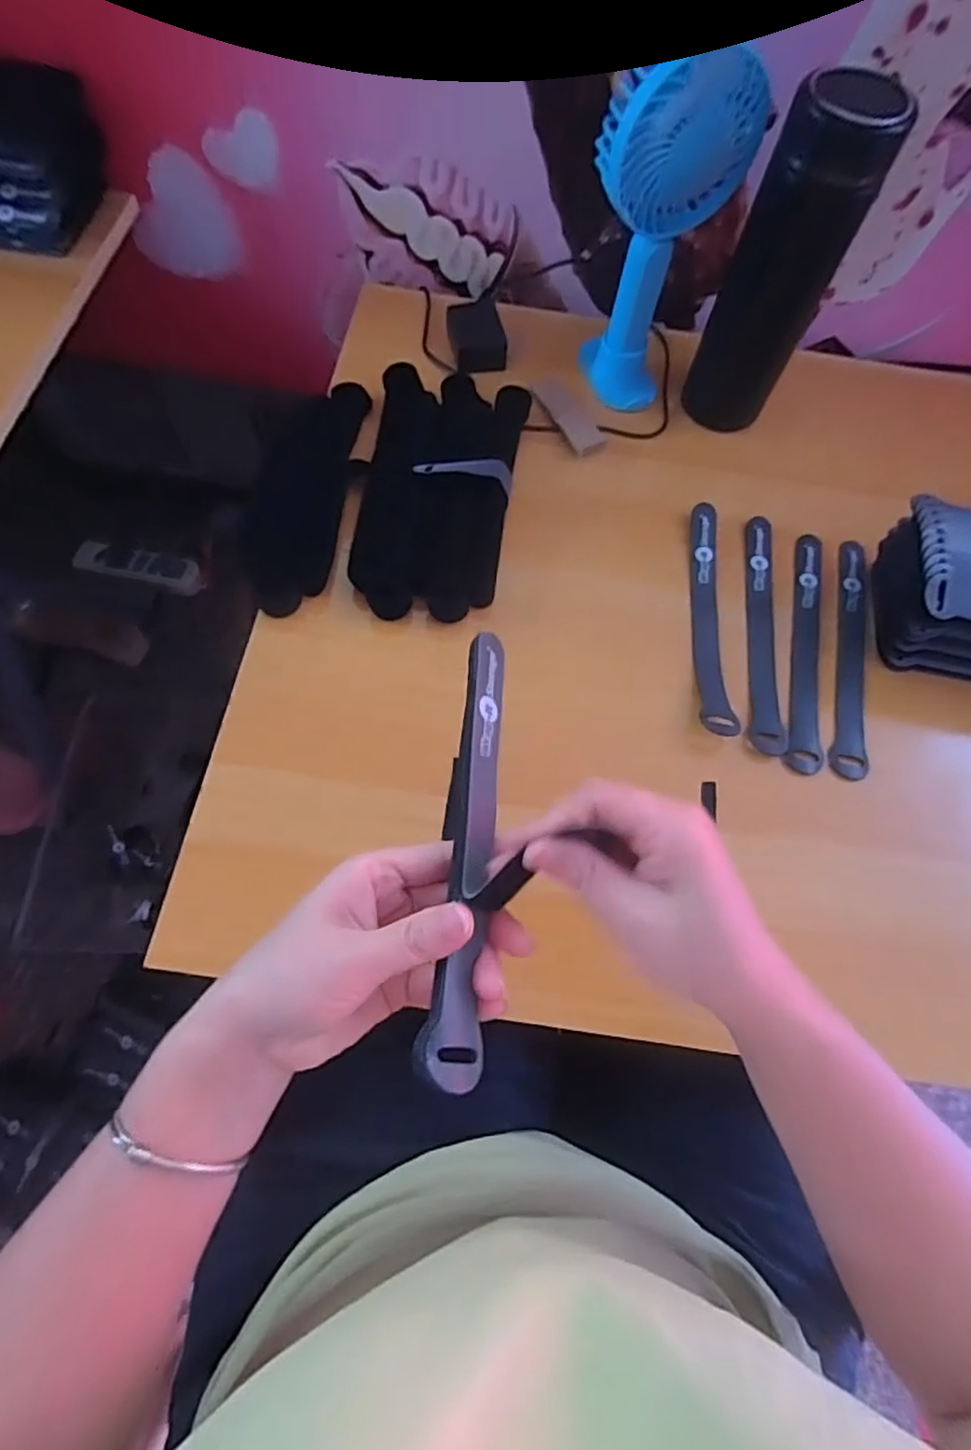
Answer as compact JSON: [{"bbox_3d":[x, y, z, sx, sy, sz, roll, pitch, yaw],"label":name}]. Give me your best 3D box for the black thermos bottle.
[{"bbox_3d":[0.210,-0.321,0.469,0.071,0.199,0.066,26,69,7],"label":"black thermos bottle"}]

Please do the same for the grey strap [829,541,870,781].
[{"bbox_3d":[0.259,-0.056,0.458,0.024,0.006,0.195,14,68,3],"label":"grey strap"}]

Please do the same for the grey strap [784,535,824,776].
[{"bbox_3d":[0.228,-0.058,0.457,0.023,0.010,0.195,14,68,3],"label":"grey strap"}]

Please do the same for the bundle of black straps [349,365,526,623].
[{"bbox_3d":[-0.033,-0.178,0.485,0.109,0.030,0.221,5,67,-1],"label":"bundle of black straps"}]

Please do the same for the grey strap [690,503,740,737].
[{"bbox_3d":[0.158,-0.079,0.456,0.022,0.025,0.192,7,67,0],"label":"grey strap"}]

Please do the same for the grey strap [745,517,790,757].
[{"bbox_3d":[0.197,-0.069,0.461,0.022,0.010,0.192,8,67,0],"label":"grey strap"}]

